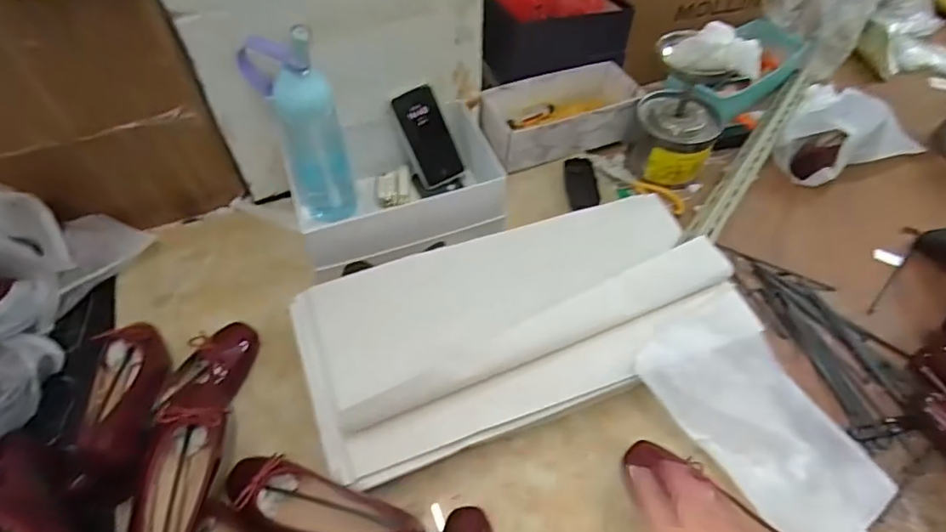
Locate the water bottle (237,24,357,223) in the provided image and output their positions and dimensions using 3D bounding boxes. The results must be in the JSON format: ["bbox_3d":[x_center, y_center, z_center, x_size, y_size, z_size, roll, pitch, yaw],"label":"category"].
[{"bbox_3d":[-0.237,-0.183,0.776,0.083,0.322,0.077,-29,59,-20],"label":"water bottle"}]

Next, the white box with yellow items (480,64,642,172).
[{"bbox_3d":[0.148,-0.261,0.952,0.295,0.101,0.134,-18,56,-13],"label":"white box with yellow items"}]

